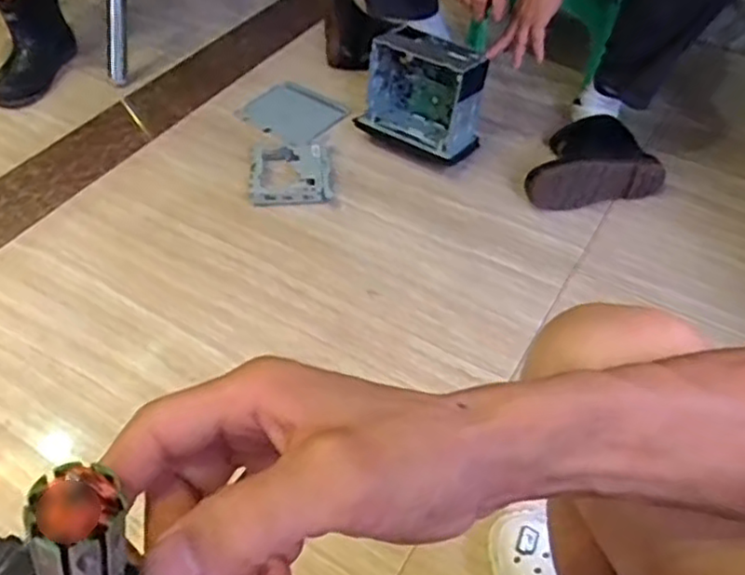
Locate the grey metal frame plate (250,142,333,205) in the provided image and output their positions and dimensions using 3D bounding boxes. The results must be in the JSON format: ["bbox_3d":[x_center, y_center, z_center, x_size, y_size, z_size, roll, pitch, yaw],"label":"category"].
[{"bbox_3d":[-0.141,-0.194,1.154,0.136,0.033,0.124,-4,51,-4],"label":"grey metal frame plate"}]

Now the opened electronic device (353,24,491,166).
[{"bbox_3d":[0.085,-0.319,1.162,0.198,0.193,0.102,22,50,18],"label":"opened electronic device"}]

